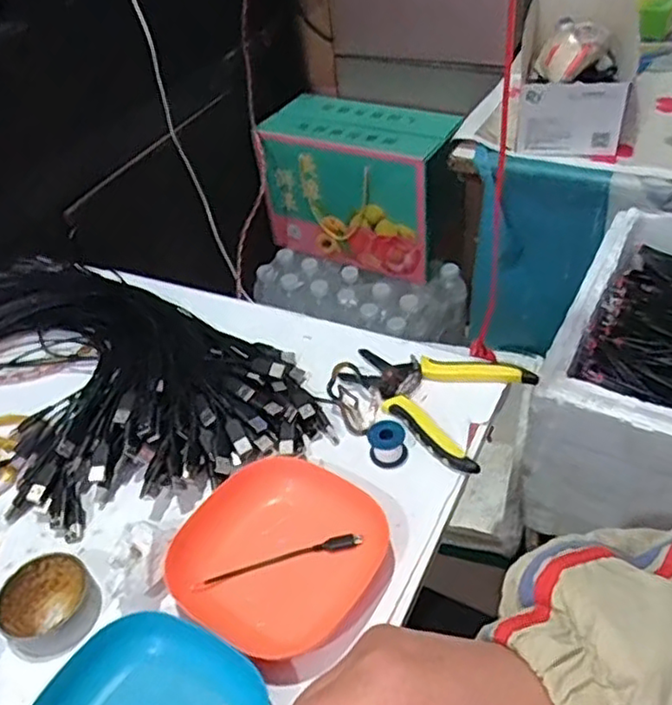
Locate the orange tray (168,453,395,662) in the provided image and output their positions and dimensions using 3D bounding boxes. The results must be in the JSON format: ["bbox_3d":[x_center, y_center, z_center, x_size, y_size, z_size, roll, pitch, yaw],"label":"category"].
[{"bbox_3d":[-0.043,0.139,0.480,0.127,0.028,0.133,22,51,28],"label":"orange tray"}]

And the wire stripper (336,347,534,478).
[{"bbox_3d":[0.077,0.036,0.586,0.152,0.018,0.115,20,50,27],"label":"wire stripper"}]

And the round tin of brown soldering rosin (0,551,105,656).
[{"bbox_3d":[-0.201,0.178,0.474,0.068,0.027,0.061,27,53,31],"label":"round tin of brown soldering rosin"}]

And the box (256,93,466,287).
[{"bbox_3d":[0.057,-0.309,1.209,0.322,0.238,0.182,18,49,25],"label":"box"}]

